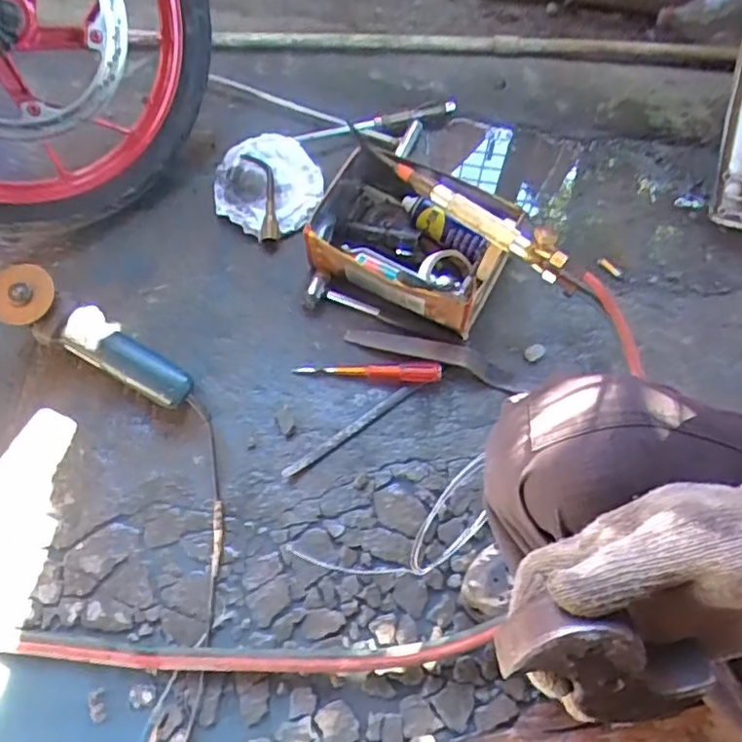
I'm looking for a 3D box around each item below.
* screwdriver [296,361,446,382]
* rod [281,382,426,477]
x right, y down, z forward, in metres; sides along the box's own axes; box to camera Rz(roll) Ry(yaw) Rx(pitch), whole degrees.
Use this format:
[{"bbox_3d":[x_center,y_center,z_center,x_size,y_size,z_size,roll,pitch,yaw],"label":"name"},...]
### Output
[{"bbox_3d":[-0.004,-0.002,0.826,0.190,0.019,0.024,3,68,2],"label":"screwdriver"},{"bbox_3d":[-0.022,0.074,0.809,0.208,0.011,0.015,-34,71,-12],"label":"rod"}]

